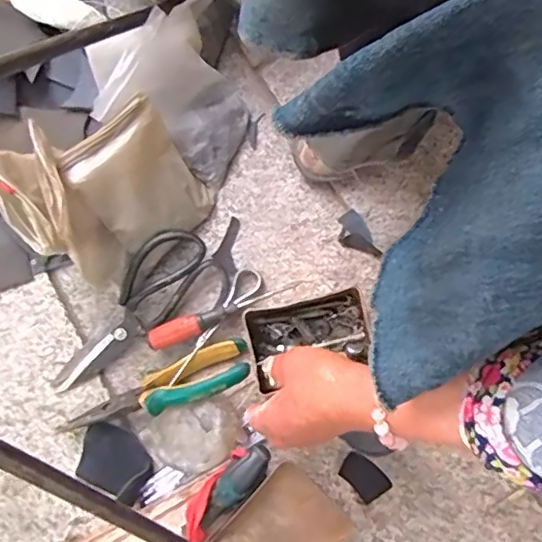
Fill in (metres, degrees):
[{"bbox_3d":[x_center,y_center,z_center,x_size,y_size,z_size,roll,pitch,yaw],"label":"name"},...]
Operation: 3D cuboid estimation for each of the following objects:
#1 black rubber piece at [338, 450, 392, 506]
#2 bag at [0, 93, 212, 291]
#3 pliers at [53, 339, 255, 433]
[{"bbox_3d":[0.087,0.192,0.534,0.031,0.004,0.046,-44,81,-2],"label":"black rubber piece"},{"bbox_3d":[-0.153,-0.079,0.530,0.153,0.134,0.123,-37,79,-7],"label":"bag"},{"bbox_3d":[-0.111,0.111,0.533,0.184,0.048,0.047,-18,78,-3],"label":"pliers"}]

